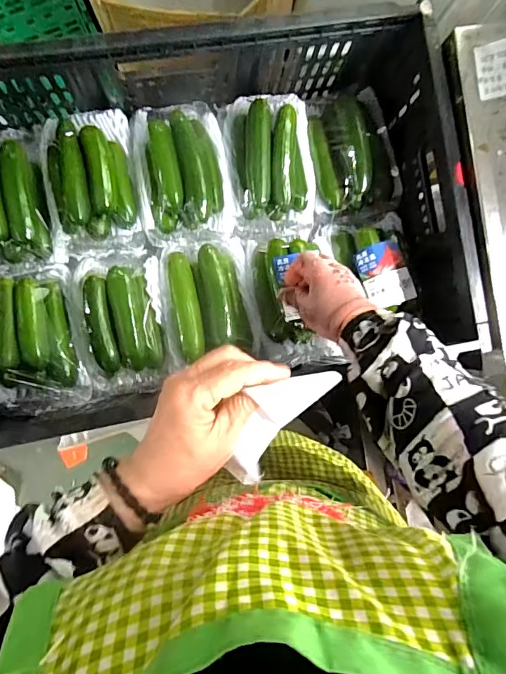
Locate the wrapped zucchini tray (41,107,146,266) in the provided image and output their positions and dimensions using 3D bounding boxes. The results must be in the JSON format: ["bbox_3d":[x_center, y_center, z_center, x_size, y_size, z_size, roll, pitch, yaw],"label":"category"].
[{"bbox_3d":[-0.200,-0.185,0.550,0.112,0.060,0.193,-5,91,-5],"label":"wrapped zucchini tray"}]

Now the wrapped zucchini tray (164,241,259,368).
[{"bbox_3d":[-0.057,-0.047,0.564,0.107,0.046,0.148,-11,92,-5],"label":"wrapped zucchini tray"}]

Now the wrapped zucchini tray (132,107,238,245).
[{"bbox_3d":[-0.091,-0.213,0.560,0.116,0.053,0.170,-12,92,-5],"label":"wrapped zucchini tray"}]

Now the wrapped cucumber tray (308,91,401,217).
[{"bbox_3d":[0.132,-0.249,0.590,0.107,0.055,0.162,-7,91,-5],"label":"wrapped cucumber tray"}]

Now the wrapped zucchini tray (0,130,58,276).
[{"bbox_3d":[-0.306,-0.171,0.548,0.107,0.064,0.179,-7,91,-5],"label":"wrapped zucchini tray"}]

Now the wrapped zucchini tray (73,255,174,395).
[{"bbox_3d":[-0.163,-0.016,0.560,0.109,0.059,0.167,-9,92,-5],"label":"wrapped zucchini tray"}]

